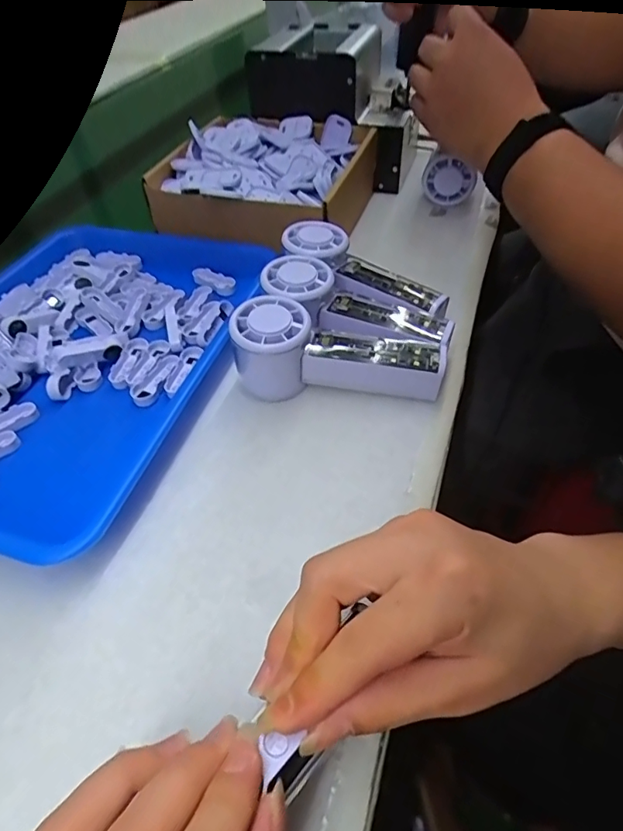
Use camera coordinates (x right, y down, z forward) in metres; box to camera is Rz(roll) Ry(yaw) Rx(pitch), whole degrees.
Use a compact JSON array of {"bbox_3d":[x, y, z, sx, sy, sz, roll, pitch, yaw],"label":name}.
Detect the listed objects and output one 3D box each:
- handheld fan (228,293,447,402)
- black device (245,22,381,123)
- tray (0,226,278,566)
[{"bbox_3d":[0.018,-0.048,0.360,0.149,0.058,0.053,3,48,6],"label":"handheld fan"},{"bbox_3d":[0.005,-0.412,0.582,0.135,0.058,0.135,9,50,13],"label":"black device"},{"bbox_3d":[-0.199,-0.058,0.401,0.237,0.033,0.339,10,49,12],"label":"tray"}]

